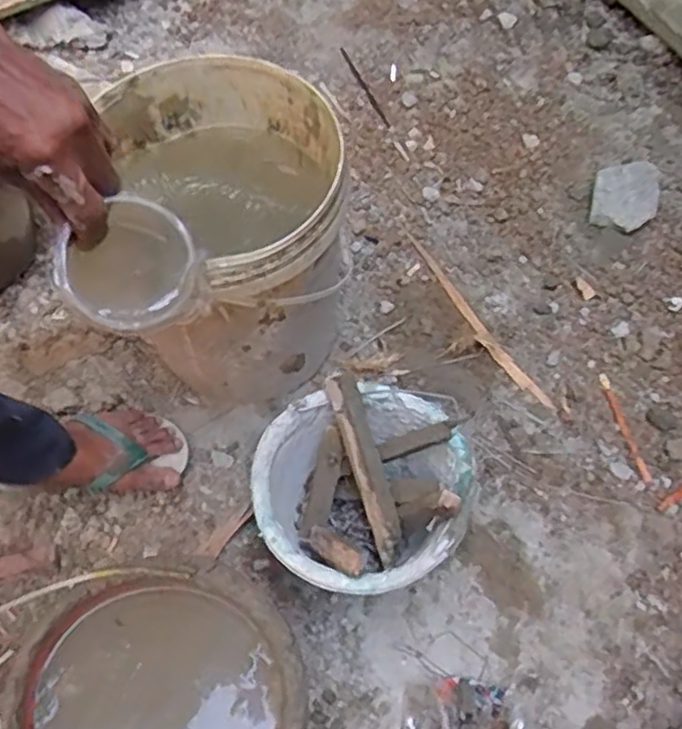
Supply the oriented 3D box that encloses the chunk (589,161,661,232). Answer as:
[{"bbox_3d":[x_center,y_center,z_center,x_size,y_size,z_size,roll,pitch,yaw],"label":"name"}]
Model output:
[{"bbox_3d":[0.490,-0.288,1.200,0.106,0.046,0.120,13,65,4],"label":"chunk"}]

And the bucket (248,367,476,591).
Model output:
[{"bbox_3d":[0.024,0.165,0.880,0.252,0.201,0.239,1,64,-2],"label":"bucket"}]

